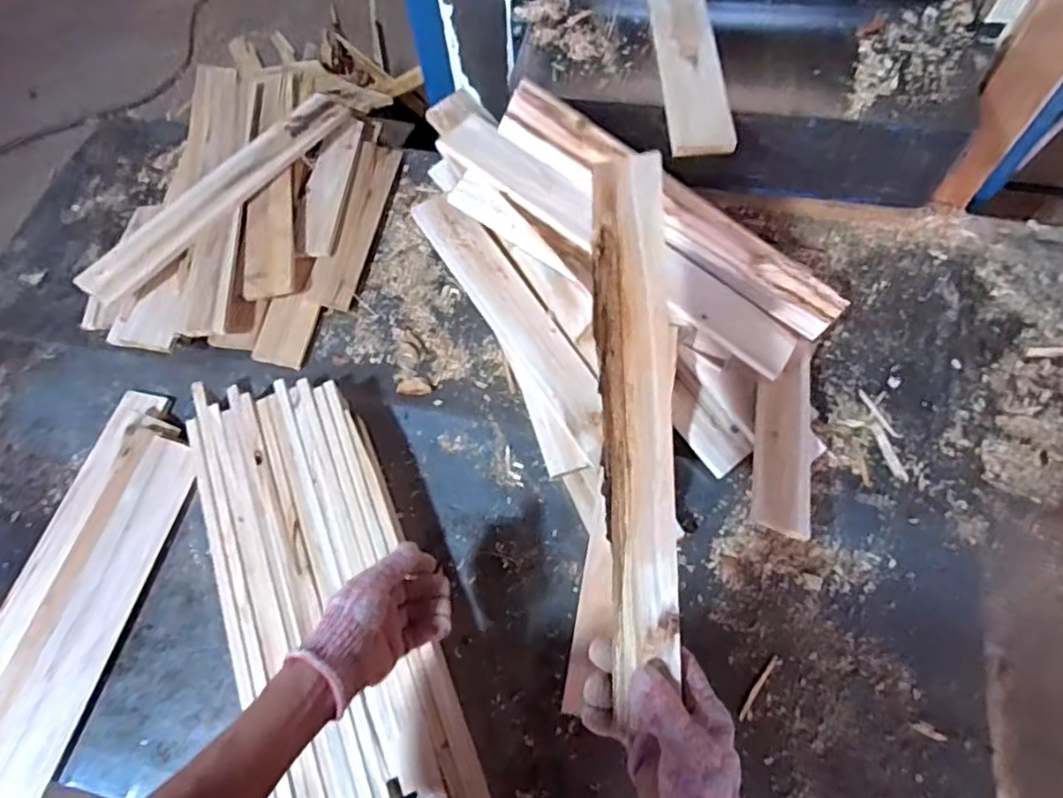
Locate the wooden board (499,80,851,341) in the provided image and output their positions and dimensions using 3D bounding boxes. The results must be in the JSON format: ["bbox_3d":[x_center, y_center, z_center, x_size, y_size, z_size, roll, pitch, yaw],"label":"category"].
[{"bbox_3d":[0.184,-0.228,0.767,0.488,0.067,0.022,31,25,-7],"label":"wooden board"}]

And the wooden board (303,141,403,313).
[{"bbox_3d":[-0.281,-0.286,0.989,0.067,0.008,0.317,17,67,-12],"label":"wooden board"}]

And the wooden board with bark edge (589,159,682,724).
[{"bbox_3d":[0.090,-0.015,0.527,0.063,0.019,0.453,0,71,4],"label":"wooden board with bark edge"}]

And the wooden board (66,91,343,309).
[{"bbox_3d":[-0.458,-0.317,0.920,0.067,0.021,0.472,39,65,-5],"label":"wooden board"}]

